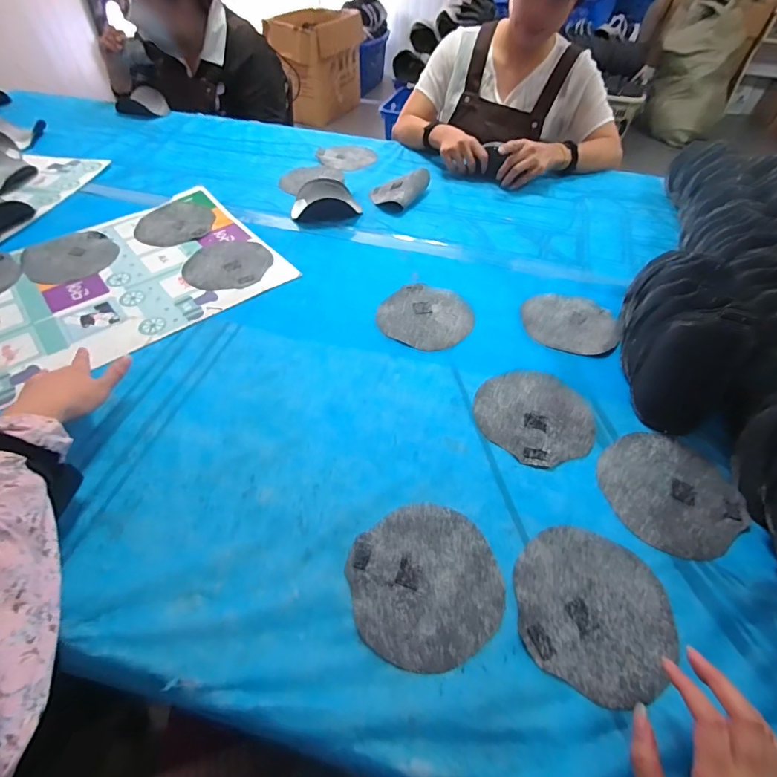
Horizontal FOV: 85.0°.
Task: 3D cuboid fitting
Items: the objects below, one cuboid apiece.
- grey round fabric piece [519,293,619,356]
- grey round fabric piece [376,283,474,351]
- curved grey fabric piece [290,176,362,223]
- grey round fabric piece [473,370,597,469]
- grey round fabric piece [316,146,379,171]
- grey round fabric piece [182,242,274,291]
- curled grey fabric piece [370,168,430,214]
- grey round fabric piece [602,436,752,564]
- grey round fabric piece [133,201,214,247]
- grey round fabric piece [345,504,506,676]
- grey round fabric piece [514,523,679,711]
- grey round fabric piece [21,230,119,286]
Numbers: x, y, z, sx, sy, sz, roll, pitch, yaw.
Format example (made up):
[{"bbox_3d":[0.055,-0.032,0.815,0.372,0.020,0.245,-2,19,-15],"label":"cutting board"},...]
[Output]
[{"bbox_3d":[0.280,-0.104,0.655,0.137,0.007,0.137,0,49,0],"label":"grey round fabric piece"},{"bbox_3d":[0.059,-0.114,0.660,0.135,0.005,0.141,0,49,0],"label":"grey round fabric piece"},{"bbox_3d":[-0.130,-0.383,0.858,0.131,0.036,0.130,-8,50,-7],"label":"curved grey fabric piece"},{"bbox_3d":[0.189,0.033,0.546,0.143,0.009,0.146,0,49,0],"label":"grey round fabric piece"},{"bbox_3d":[-0.099,-0.571,1.041,0.135,0.009,0.113,-15,52,-14],"label":"grey round fabric piece"},{"bbox_3d":[-0.277,-0.214,0.736,0.145,0.006,0.137,0,49,0],"label":"grey round fabric piece"},{"bbox_3d":[0.022,-0.426,0.903,0.094,0.033,0.144,23,53,19],"label":"curled grey fabric piece"},{"bbox_3d":[0.316,0.115,0.481,0.140,0.006,0.142,0,49,0],"label":"grey round fabric piece"},{"bbox_3d":[-0.414,-0.323,0.825,0.142,0.006,0.151,-2,53,2],"label":"grey round fabric piece"},{"bbox_3d":[0.036,0.185,0.411,0.141,0.004,0.143,0,49,0],"label":"grey round fabric piece"},{"bbox_3d":[0.192,0.206,0.400,0.138,0.012,0.144,0,49,0],"label":"grey round fabric piece"},{"bbox_3d":[-0.554,-0.230,0.739,0.139,0.012,0.142,0,49,0],"label":"grey round fabric piece"}]

